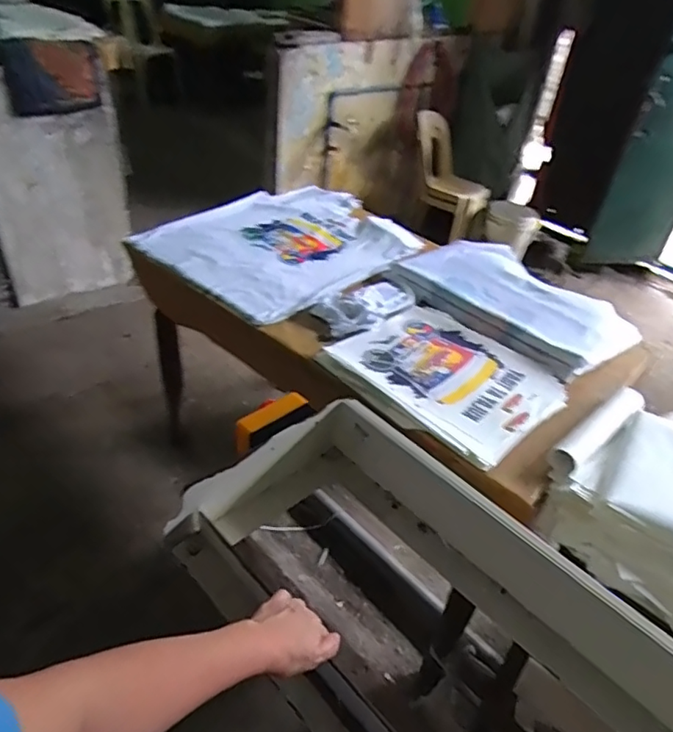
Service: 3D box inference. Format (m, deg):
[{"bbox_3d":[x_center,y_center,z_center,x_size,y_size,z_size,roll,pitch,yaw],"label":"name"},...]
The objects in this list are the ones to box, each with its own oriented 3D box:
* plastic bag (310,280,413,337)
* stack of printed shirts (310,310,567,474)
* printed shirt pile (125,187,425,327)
[{"bbox_3d":[0.077,-0.155,1.349,0.285,0.039,0.168,-23,46,-32],"label":"plastic bag"},{"bbox_3d":[0.225,0.017,1.163,0.383,0.019,0.409,-28,49,-36],"label":"stack of printed shirts"},{"bbox_3d":[-0.147,-0.361,1.607,0.580,0.037,0.688,32,44,29],"label":"printed shirt pile"}]

